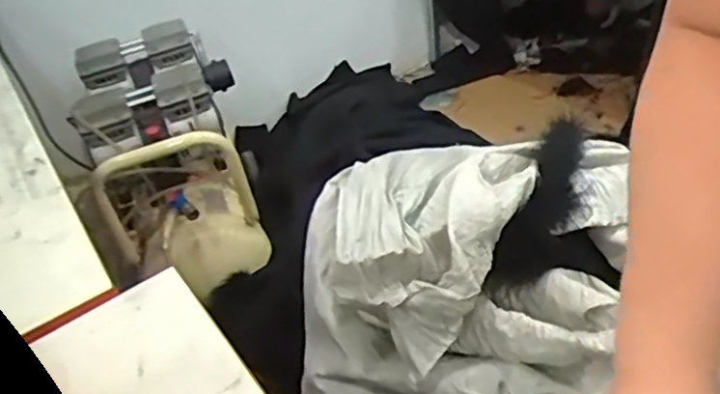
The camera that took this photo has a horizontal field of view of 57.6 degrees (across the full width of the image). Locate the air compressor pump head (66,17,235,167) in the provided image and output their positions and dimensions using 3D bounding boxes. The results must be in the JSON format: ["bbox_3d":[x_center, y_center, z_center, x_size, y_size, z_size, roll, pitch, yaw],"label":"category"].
[{"bbox_3d":[-0.447,-0.246,1.355,0.291,0.117,0.354,-24,40,-15],"label":"air compressor pump head"}]

